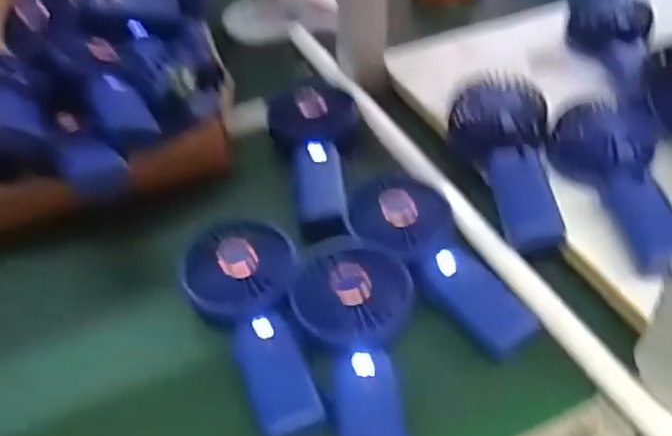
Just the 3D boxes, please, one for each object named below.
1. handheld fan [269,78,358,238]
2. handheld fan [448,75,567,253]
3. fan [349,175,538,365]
[{"bbox_3d":[-0.018,-0.061,0.658,0.087,0.035,0.193,-5,44,-2],"label":"handheld fan"},{"bbox_3d":[0.151,-0.046,0.606,0.076,0.047,0.179,-6,56,-4],"label":"handheld fan"},{"bbox_3d":[0.081,0.030,0.557,0.081,0.037,0.188,-30,50,-25],"label":"fan"}]

